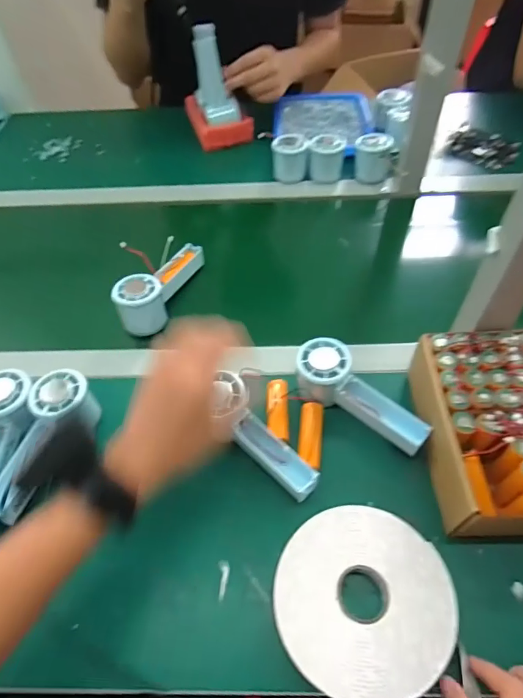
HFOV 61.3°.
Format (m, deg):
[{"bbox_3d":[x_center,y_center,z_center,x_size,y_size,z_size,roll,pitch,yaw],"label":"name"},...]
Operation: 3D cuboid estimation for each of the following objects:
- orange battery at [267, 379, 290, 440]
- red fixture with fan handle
[{"bbox_3d":[0.018,0.066,0.476,0.022,0.017,0.070,-2,54,3],"label":"orange battery"},{"bbox_3d":[-0.084,-0.472,0.798,0.101,0.156,0.132,-17,54,-8],"label":"red fixture with fan handle"}]

